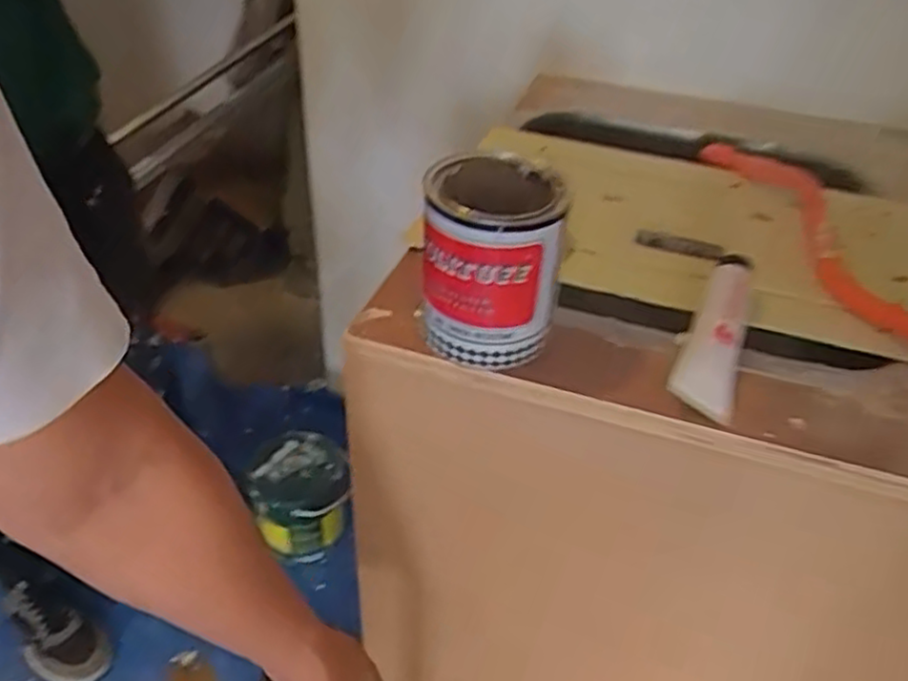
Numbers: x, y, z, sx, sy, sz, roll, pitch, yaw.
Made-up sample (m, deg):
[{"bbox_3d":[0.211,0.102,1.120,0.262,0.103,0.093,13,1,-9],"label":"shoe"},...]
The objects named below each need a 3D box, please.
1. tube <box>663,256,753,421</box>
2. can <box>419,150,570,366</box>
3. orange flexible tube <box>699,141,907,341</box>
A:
[{"bbox_3d":[0.203,-0.008,0.531,0.044,0.036,0.159,19,42,20],"label":"tube"},{"bbox_3d":[0.026,-0.060,0.516,0.096,0.125,0.114,5,39,2],"label":"can"},{"bbox_3d":[0.346,-0.090,0.635,0.097,0.033,0.394,-2,39,-5],"label":"orange flexible tube"}]

